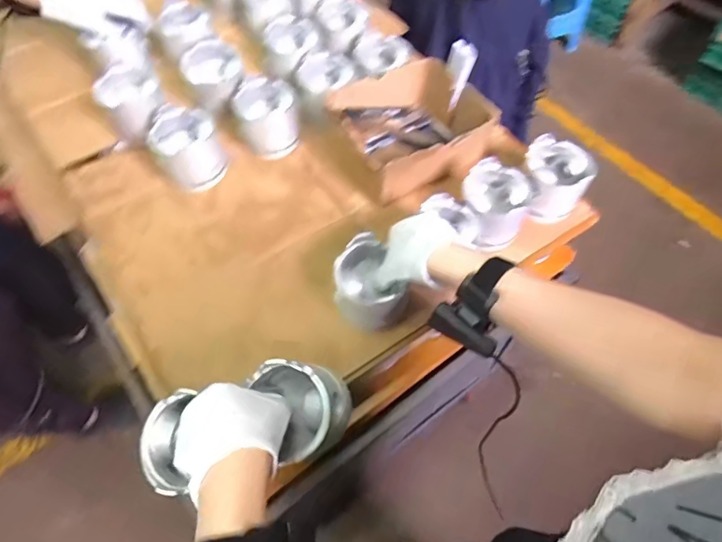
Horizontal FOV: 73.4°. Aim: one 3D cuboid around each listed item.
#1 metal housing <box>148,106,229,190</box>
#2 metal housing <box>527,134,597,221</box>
[{"bbox_3d":[-0.251,-0.180,0.707,0.087,0.079,0.091,-23,61,-13],"label":"metal housing"},{"bbox_3d":[0.279,-0.132,0.705,0.094,0.072,0.095,20,61,12],"label":"metal housing"}]

